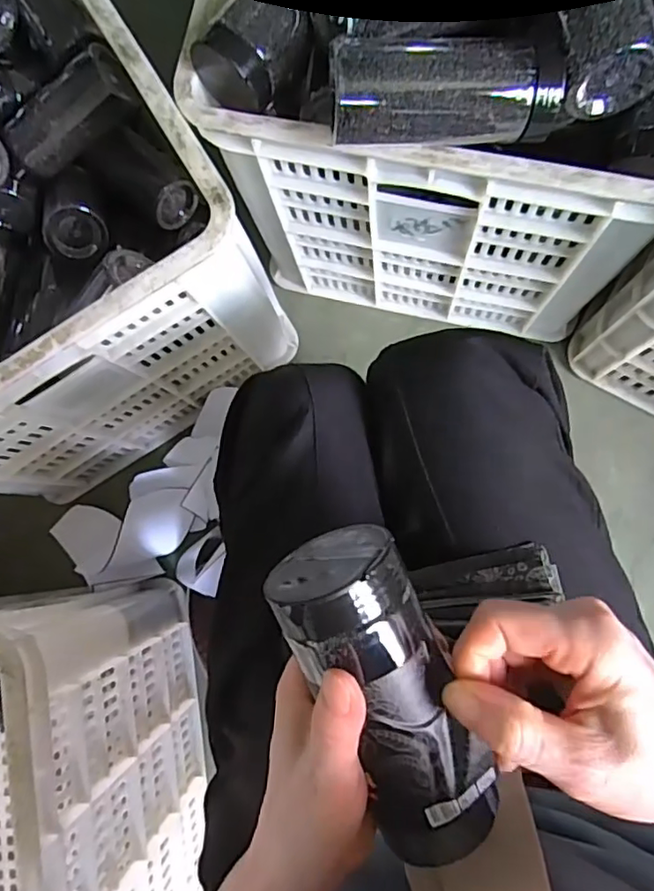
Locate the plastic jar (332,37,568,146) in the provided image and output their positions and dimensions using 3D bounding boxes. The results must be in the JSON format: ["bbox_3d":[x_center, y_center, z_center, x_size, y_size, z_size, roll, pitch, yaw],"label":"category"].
[{"bbox_3d":[0.083,-0.248,0.413,0.151,0.056,0.064,-4,83,6],"label":"plastic jar"}]

